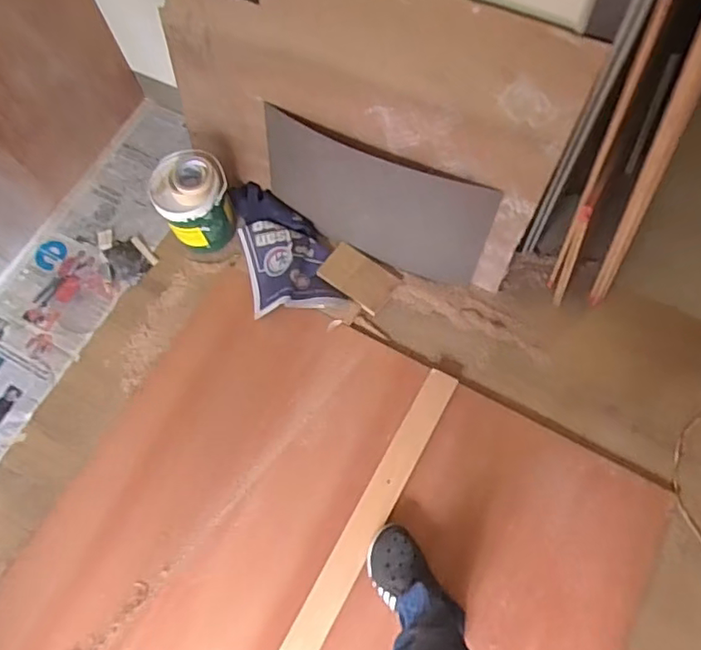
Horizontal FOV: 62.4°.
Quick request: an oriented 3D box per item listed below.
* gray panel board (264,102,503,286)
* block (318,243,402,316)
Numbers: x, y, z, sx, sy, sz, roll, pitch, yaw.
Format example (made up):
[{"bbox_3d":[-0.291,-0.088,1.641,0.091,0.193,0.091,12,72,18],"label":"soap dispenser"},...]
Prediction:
[{"bbox_3d":[0.055,-0.295,1.427,0.591,0.291,0.068,21,47,1],"label":"gray panel board"},{"bbox_3d":[0.020,-0.126,1.483,0.184,0.016,0.120,35,74,14],"label":"block"}]

